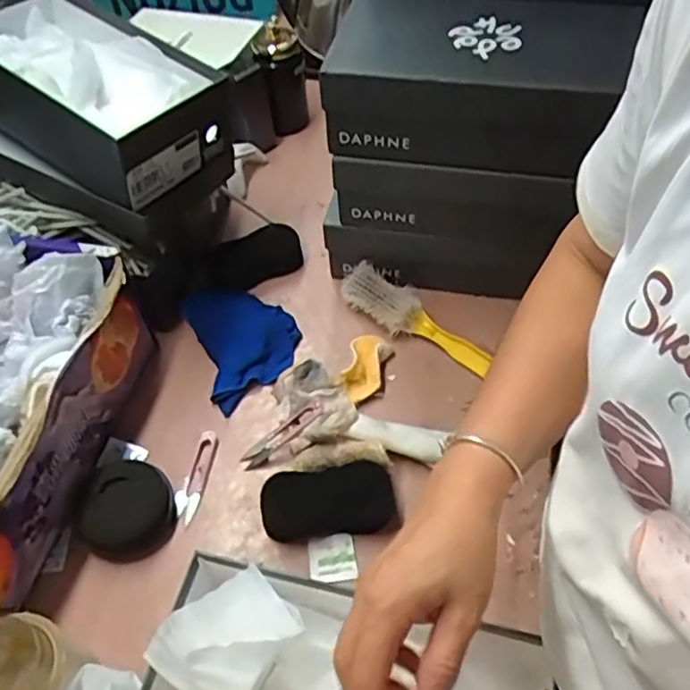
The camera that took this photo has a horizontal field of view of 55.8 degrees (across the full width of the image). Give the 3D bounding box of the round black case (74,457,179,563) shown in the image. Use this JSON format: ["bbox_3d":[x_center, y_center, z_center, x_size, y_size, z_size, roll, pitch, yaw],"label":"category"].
[{"bbox_3d":[-0.215,0.160,0.646,0.085,0.043,0.087,-2,52,2],"label":"round black case"}]

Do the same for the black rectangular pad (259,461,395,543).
[{"bbox_3d":[-0.018,0.155,0.647,0.127,0.013,0.065,-7,83,-2],"label":"black rectangular pad"}]

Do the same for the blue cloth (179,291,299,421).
[{"bbox_3d":[-0.120,-0.012,0.779,0.118,0.024,0.163,-23,54,-14],"label":"blue cloth"}]

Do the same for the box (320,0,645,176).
[{"bbox_3d":[0.136,-0.268,0.673,0.291,0.110,0.169,6,53,8],"label":"box"}]

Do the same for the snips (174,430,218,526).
[{"bbox_3d":[-0.155,0.136,0.685,0.023,0.015,0.095,7,53,9],"label":"snips"}]

